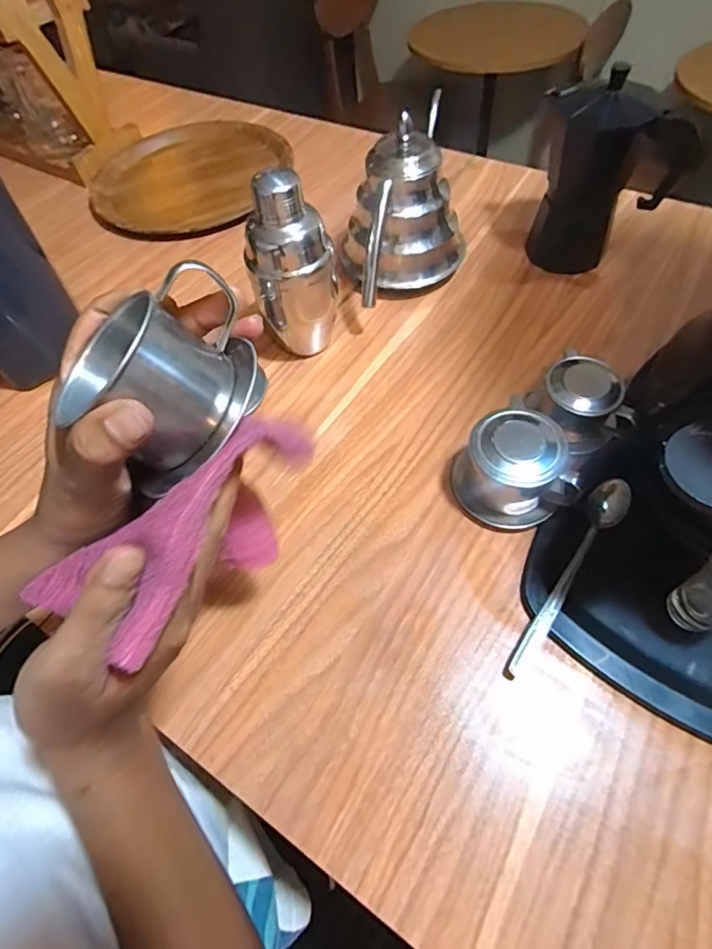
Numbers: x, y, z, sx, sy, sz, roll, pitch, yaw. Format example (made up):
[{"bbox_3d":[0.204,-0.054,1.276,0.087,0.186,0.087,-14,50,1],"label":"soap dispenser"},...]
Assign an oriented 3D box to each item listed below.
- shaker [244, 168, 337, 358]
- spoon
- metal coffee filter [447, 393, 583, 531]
[{"bbox_3d":[-0.061,-0.188,0.462,0.079,0.181,0.063,-7,58,0],"label":"shaker"},{"bbox_3d":[0.163,0.072,0.374,0.026,0.026,0.183,34,66,22],"label":"spoon"},{"bbox_3d":[0.128,-0.005,0.403,0.078,0.066,0.082,-19,58,-7],"label":"metal coffee filter"}]

